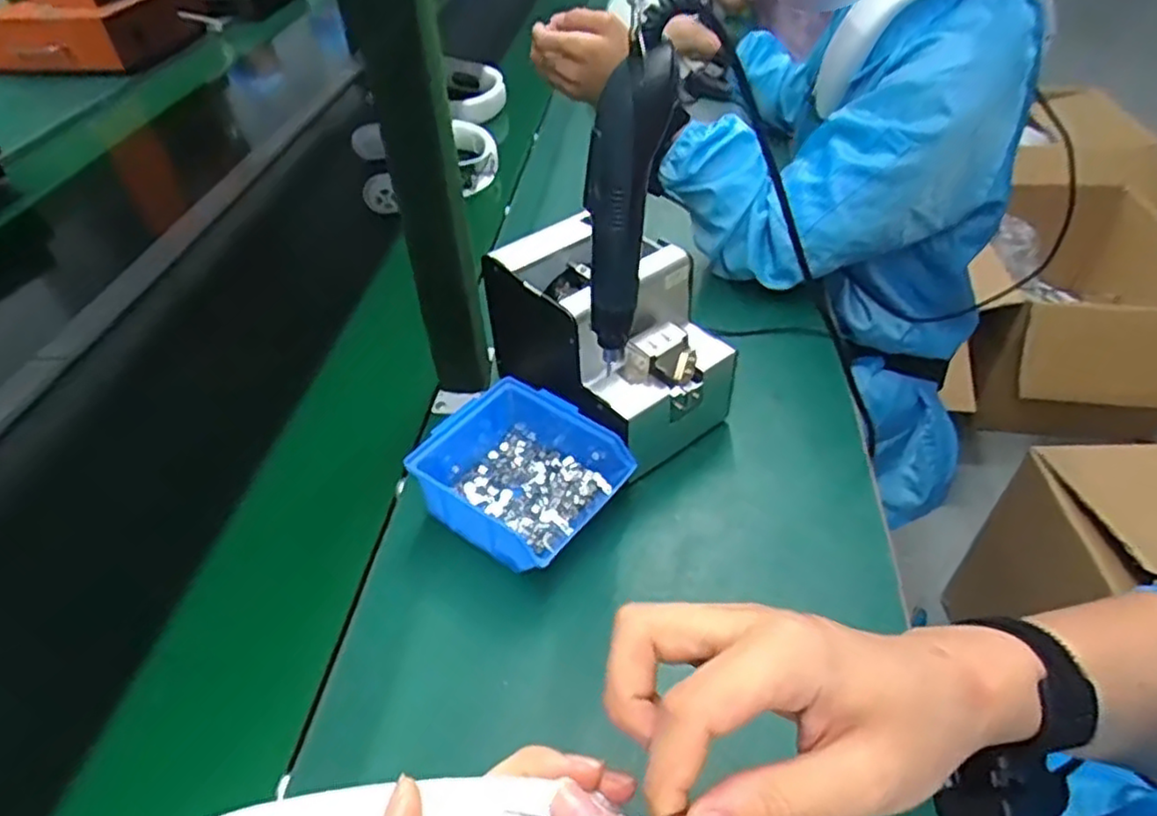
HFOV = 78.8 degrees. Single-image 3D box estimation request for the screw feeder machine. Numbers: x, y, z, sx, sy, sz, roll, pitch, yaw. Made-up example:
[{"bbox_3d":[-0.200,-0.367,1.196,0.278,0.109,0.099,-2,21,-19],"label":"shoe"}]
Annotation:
[{"bbox_3d":[0.026,-0.055,0.607,0.135,0.163,0.182,-31,50,-27],"label":"screw feeder machine"}]

